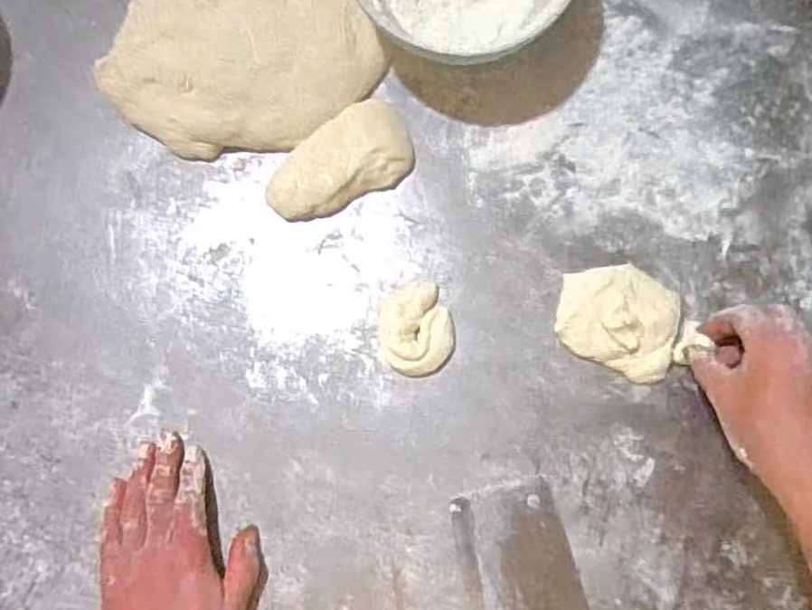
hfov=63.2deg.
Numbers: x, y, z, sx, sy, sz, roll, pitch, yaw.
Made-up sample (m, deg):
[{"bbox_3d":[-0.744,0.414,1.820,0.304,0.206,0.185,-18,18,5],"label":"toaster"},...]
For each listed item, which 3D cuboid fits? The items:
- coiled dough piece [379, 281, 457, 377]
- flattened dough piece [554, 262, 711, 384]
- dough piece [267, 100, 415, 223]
[{"bbox_3d":[0.008,0.019,0.501,0.056,0.017,0.066,-27,83,-2],"label":"coiled dough piece"},{"bbox_3d":[0.165,0.011,0.488,0.104,0.018,0.073,25,84,4],"label":"flattened dough piece"},{"bbox_3d":[-0.052,-0.110,0.514,0.118,0.028,0.062,-29,83,-3],"label":"dough piece"}]

